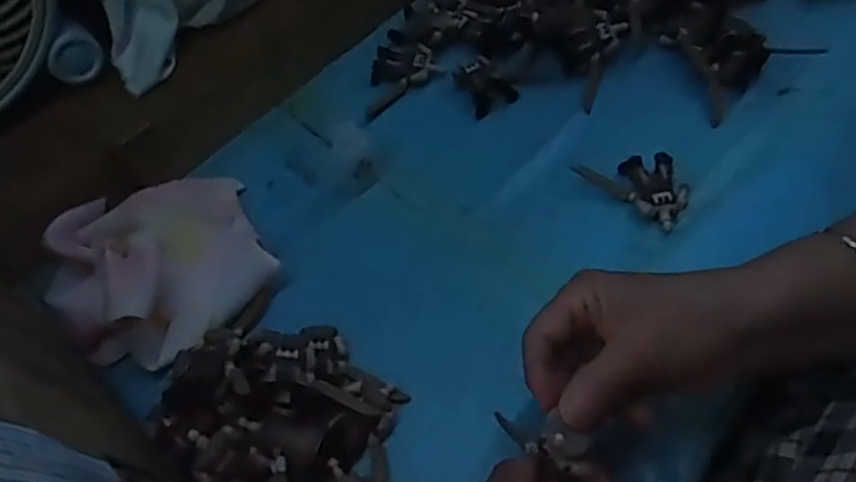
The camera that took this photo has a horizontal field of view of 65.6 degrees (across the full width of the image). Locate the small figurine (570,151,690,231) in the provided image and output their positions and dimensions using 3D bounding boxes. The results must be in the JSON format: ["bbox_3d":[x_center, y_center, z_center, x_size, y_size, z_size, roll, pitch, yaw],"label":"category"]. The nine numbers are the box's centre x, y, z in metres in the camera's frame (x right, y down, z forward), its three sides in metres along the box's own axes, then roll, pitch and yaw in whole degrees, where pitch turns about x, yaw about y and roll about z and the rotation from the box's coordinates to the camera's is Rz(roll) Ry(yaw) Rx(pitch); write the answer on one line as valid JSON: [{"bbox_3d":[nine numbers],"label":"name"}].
[{"bbox_3d":[0.153,-0.047,0.481,0.077,0.017,0.048,37,69,21],"label":"small figurine"}]

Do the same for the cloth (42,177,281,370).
[{"bbox_3d":[-0.190,0.011,0.462,0.138,0.037,0.135,-26,62,-10],"label":"cloth"}]

